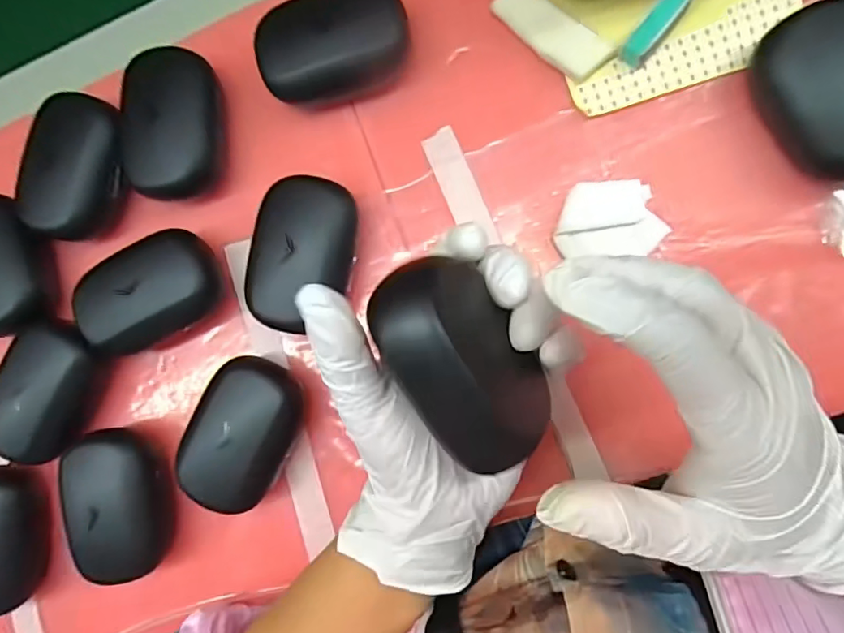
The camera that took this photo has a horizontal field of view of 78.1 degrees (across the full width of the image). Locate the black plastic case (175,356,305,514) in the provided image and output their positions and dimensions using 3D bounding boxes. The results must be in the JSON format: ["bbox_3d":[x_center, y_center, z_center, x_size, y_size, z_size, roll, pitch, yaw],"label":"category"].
[{"bbox_3d":[-0.101,0.065,0.298,0.057,0.041,0.086,26,92,9],"label":"black plastic case"}]

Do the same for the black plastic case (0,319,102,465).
[{"bbox_3d":[-0.230,0.046,0.314,0.050,0.030,0.087,23,92,9],"label":"black plastic case"}]

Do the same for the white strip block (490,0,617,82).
[{"bbox_3d":[0.071,-0.158,0.288,0.070,0.007,0.025,43,95,8],"label":"white strip block"}]

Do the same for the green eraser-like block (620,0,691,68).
[{"bbox_3d":[0.123,-0.153,0.274,0.013,0.010,0.043,40,105,5],"label":"green eraser-like block"}]

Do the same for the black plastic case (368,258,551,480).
[{"bbox_3d":[0.016,0.017,0.194,0.046,0.035,0.081,-35,86,2],"label":"black plastic case"}]

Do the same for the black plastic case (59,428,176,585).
[{"bbox_3d":[-0.179,0.111,0.308,0.053,0.027,0.086,-16,86,8],"label":"black plastic case"}]

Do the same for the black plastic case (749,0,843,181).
[{"bbox_3d":[0.201,-0.109,0.255,0.056,0.034,0.084,-26,87,8],"label":"black plastic case"}]

